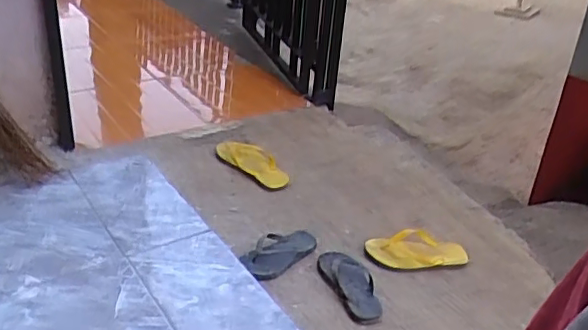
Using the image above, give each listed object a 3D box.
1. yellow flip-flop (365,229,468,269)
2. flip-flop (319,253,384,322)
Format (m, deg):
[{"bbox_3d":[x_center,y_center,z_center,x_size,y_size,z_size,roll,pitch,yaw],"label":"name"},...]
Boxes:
[{"bbox_3d":[0.292,0.193,1.387,0.244,0.038,0.102,-4,31,-15],"label":"yellow flip-flop"},{"bbox_3d":[0.123,0.255,1.273,0.090,0.044,0.207,-10,33,-24],"label":"flip-flop"}]

